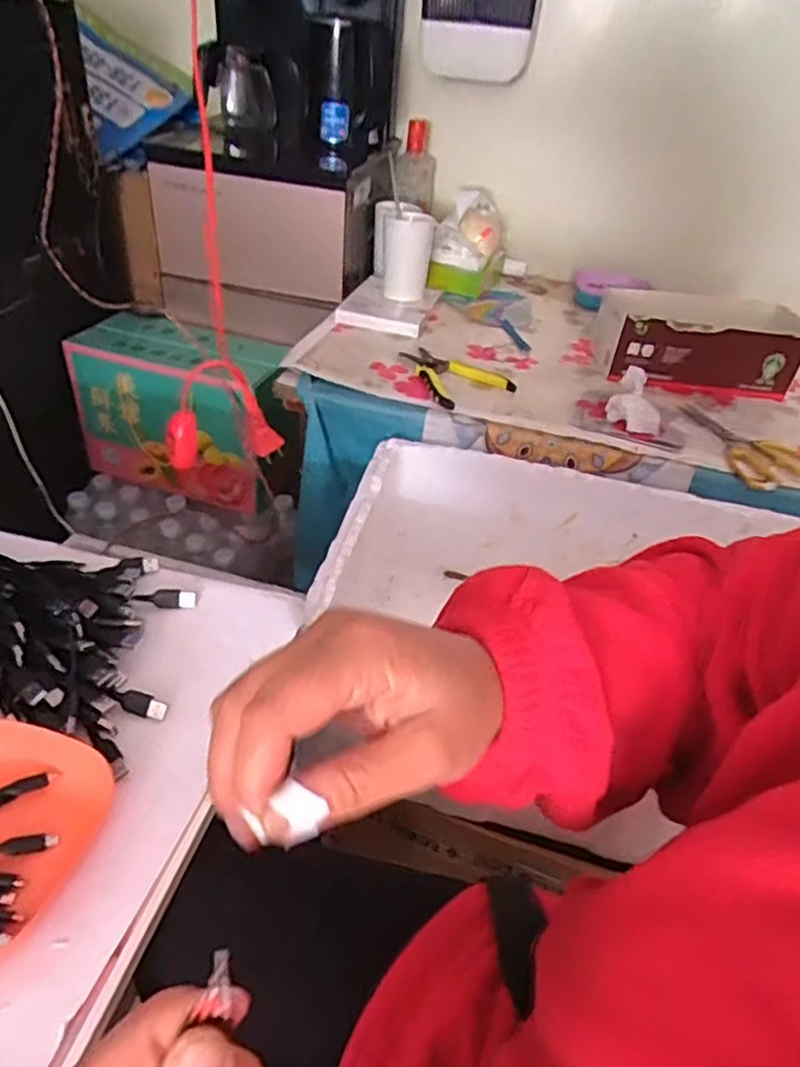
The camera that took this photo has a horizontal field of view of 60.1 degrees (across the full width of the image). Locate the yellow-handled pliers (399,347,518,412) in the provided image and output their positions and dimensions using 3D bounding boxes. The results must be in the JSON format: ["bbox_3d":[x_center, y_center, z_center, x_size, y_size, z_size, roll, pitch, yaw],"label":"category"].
[{"bbox_3d":[0.080,-0.214,0.927,0.118,0.010,0.151,-9,41,-19],"label":"yellow-handled pliers"}]

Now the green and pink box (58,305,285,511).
[{"bbox_3d":[-0.358,-0.204,1.171,0.331,0.261,0.174,15,39,10],"label":"green and pink box"}]

